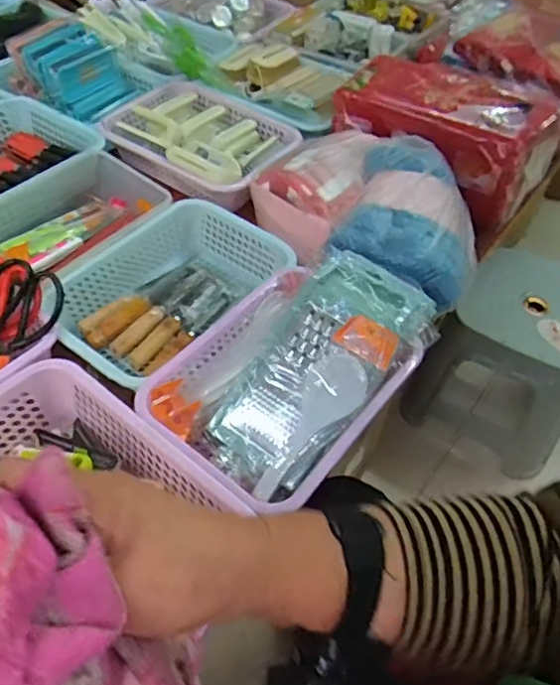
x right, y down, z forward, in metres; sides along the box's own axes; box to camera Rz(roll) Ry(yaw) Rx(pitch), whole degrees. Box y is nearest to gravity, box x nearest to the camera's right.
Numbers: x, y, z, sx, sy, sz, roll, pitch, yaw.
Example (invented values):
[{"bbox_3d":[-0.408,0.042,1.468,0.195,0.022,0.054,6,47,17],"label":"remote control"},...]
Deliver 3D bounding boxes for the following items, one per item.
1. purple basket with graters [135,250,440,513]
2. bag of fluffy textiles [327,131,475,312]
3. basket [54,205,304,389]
[{"bbox_3d":[0.013,0.024,0.664,0.224,0.103,0.311,34,57,23],"label":"purple basket with graters"},{"bbox_3d":[0.199,-0.184,0.828,0.197,0.080,0.241,20,53,13],"label":"bag of fluffy textiles"},{"bbox_3d":[-0.159,-0.067,0.793,0.220,0.080,0.304,35,58,23],"label":"basket"}]

